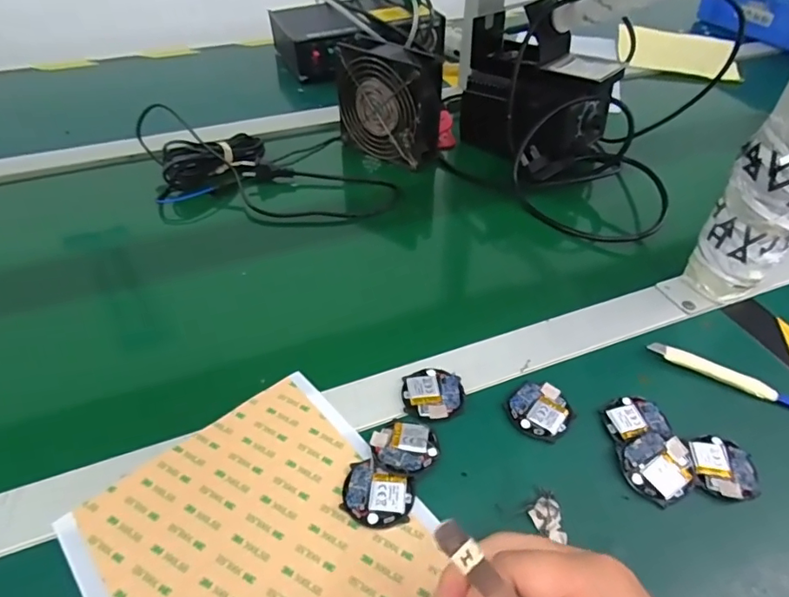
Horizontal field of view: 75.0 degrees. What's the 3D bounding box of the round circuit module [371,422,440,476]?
[{"bbox_3d":[0.007,0.097,0.333,0.040,0.012,0.040,0,45,0],"label":"round circuit module"}]

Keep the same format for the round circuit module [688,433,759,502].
[{"bbox_3d":[0.209,0.107,0.328,0.038,0.006,0.043,12,46,12],"label":"round circuit module"}]

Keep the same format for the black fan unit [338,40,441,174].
[{"bbox_3d":[-0.008,-0.228,0.600,0.123,0.117,0.044,27,51,25],"label":"black fan unit"}]

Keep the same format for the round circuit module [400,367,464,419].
[{"bbox_3d":[0.027,0.067,0.366,0.043,0.006,0.041,0,45,0],"label":"round circuit module"}]

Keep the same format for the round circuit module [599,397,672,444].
[{"bbox_3d":[0.166,0.082,0.352,0.042,0.010,0.033,-10,46,-10],"label":"round circuit module"}]

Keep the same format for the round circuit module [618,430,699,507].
[{"bbox_3d":[0.168,0.106,0.326,0.042,0.011,0.040,0,45,0],"label":"round circuit module"}]

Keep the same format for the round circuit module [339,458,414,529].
[{"bbox_3d":[-0.010,0.120,0.313,0.042,0.008,0.035,9,46,9],"label":"round circuit module"}]

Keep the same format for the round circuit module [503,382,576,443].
[{"bbox_3d":[0.101,0.077,0.358,0.044,0.006,0.042,0,45,0],"label":"round circuit module"}]

